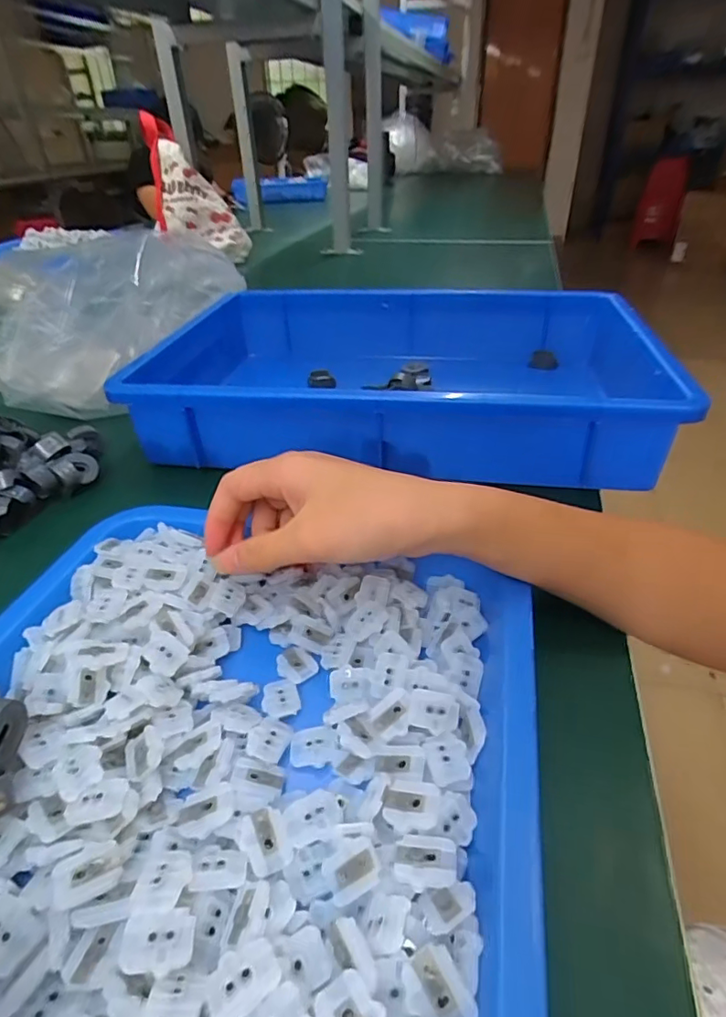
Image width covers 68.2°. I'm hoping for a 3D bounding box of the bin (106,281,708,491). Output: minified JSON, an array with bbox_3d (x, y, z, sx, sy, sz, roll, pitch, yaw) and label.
[{"bbox_3d":[0.044,-0.122,0.494,0.434,0.083,0.279,5,36,9],"label":"bin"}]

